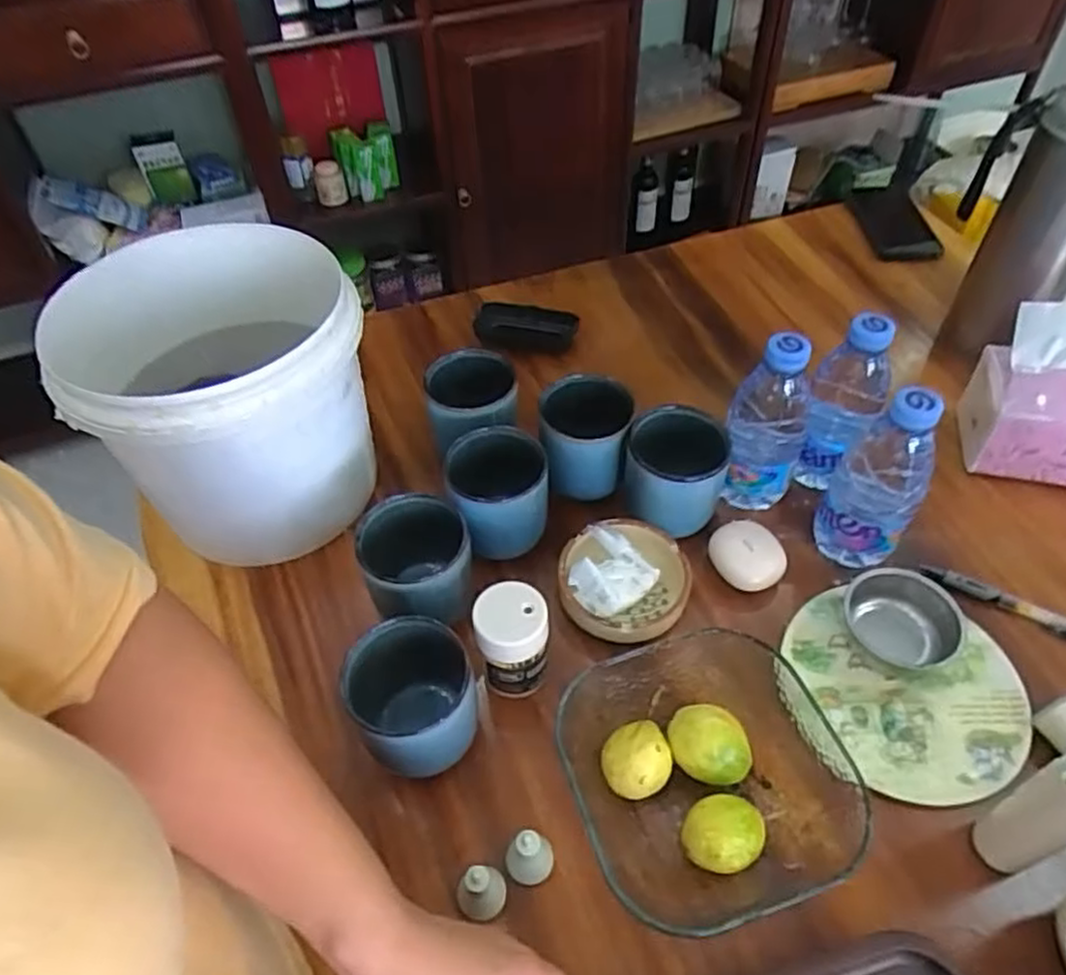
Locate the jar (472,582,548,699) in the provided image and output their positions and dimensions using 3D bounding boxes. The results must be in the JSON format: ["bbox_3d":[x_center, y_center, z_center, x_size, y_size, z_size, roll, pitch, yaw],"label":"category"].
[{"bbox_3d":[-0.014,0.108,0.516,0.048,0.078,0.048,-1,49,2],"label":"jar"}]

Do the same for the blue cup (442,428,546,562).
[{"bbox_3d":[-0.028,0.007,0.601,0.079,0.084,0.077,-1,49,2],"label":"blue cup"}]

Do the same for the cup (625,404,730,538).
[{"bbox_3d":[0.117,-0.006,0.611,0.078,0.085,0.093,14,52,14],"label":"cup"}]

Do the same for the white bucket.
[{"bbox_3d":[-0.248,-0.075,0.607,0.208,0.194,0.236,-24,53,-17],"label":"white bucket"}]

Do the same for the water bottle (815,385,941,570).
[{"bbox_3d":[0.266,-0.010,0.560,0.061,0.163,0.060,22,54,20],"label":"water bottle"}]

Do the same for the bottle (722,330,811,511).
[{"bbox_3d":[0.191,-0.050,0.594,0.061,0.156,0.048,18,53,17],"label":"bottle"}]

